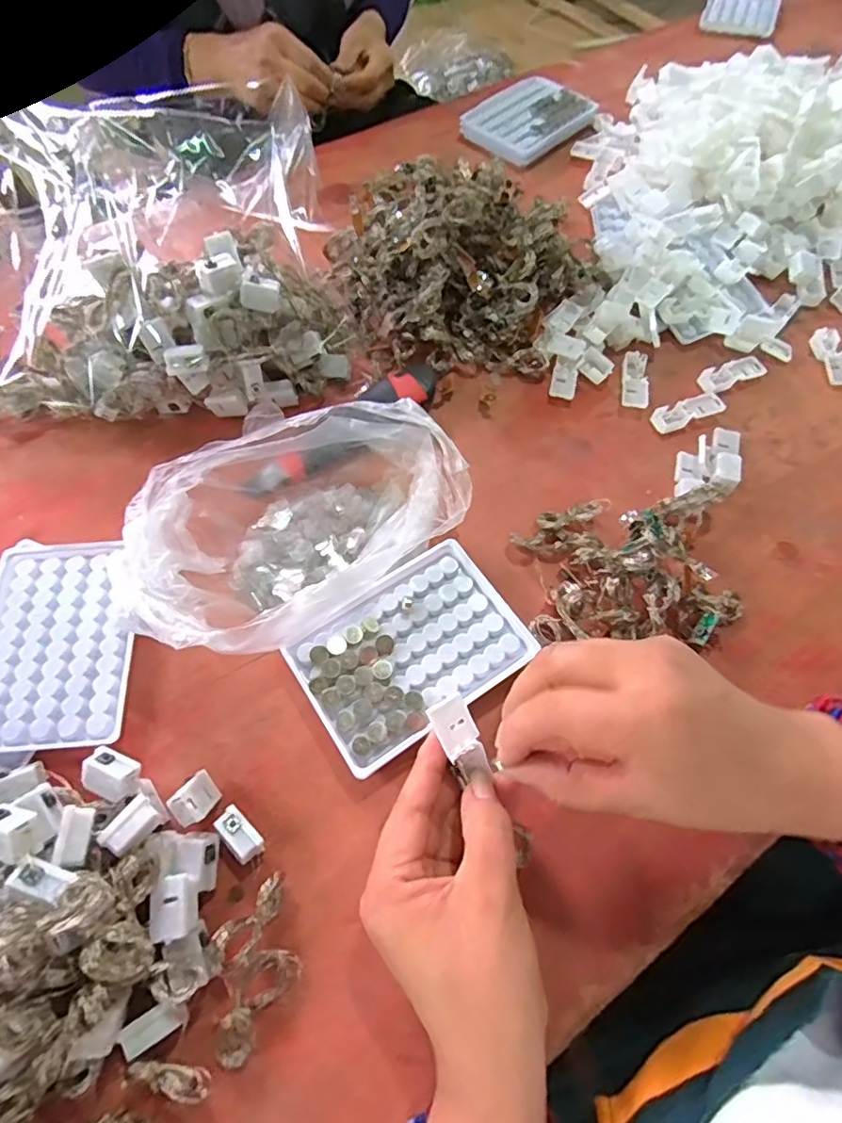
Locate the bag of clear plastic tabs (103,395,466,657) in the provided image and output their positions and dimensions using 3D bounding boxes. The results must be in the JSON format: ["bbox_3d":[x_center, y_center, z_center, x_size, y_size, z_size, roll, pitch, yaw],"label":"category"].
[{"bbox_3d":[-0.079,-0.024,0.358,0.210,0.067,0.127,-38,70,-17],"label":"bag of clear plastic tabs"}]

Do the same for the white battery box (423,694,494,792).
[{"bbox_3d":[0.020,0.088,0.276,0.019,0.010,0.047,-31,112,-15],"label":"white battery box"}]

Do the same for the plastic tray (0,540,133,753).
[{"bbox_3d":[-0.227,0.050,0.349,0.094,0.018,0.130,-5,64,-3],"label":"plastic tray"}]

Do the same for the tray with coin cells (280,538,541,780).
[{"bbox_3d":[-0.007,0.054,0.342,0.129,0.025,0.092,-31,68,-15],"label":"tray with coin cells"}]

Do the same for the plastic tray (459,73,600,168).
[{"bbox_3d":[0.117,-0.487,0.612,0.105,0.021,0.128,38,69,16],"label":"plastic tray"}]

